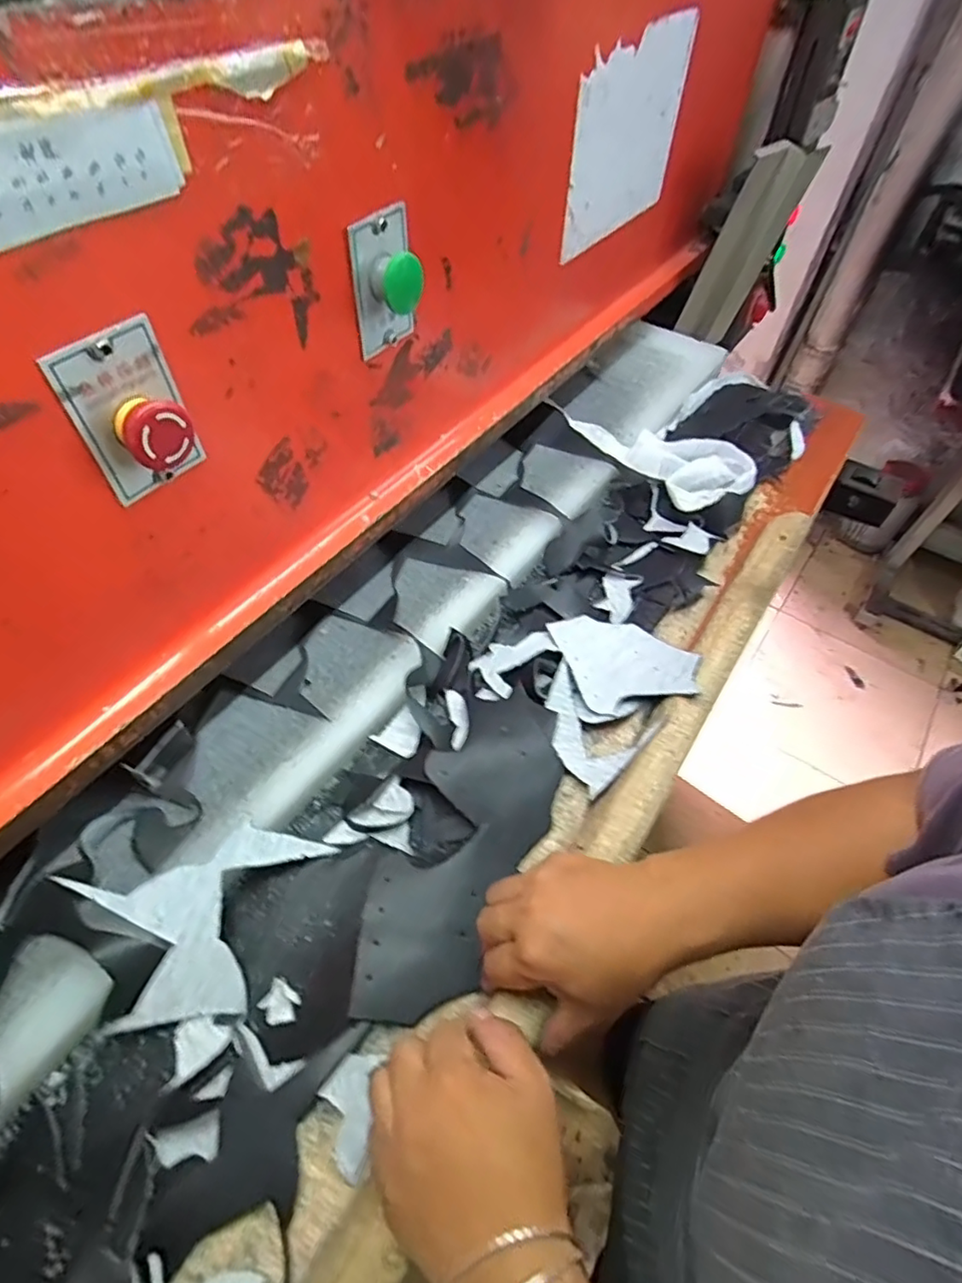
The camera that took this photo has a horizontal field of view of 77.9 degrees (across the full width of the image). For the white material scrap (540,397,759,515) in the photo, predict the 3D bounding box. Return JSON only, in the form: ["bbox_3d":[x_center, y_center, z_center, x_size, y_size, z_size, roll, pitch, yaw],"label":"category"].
[{"bbox_3d":[0.212,-0.240,0.724,0.112,0.036,0.255,-29,58,-22],"label":"white material scrap"}]

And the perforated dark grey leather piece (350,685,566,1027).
[{"bbox_3d":[-0.010,0.145,0.452,0.096,0.024,0.257,22,54,15],"label":"perforated dark grey leather piece"}]

